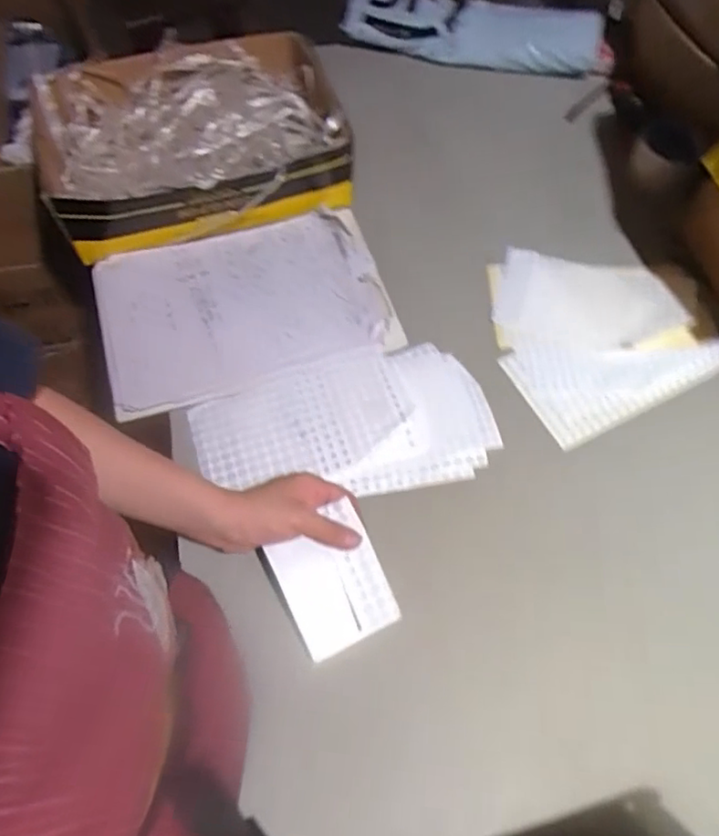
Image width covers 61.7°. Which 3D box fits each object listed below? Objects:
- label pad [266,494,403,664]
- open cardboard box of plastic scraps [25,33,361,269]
[{"bbox_3d":[-0.024,0.147,0.544,0.088,0.013,0.114,-24,82,-11],"label":"label pad"},{"bbox_3d":[-0.213,-0.365,0.779,0.348,0.091,0.277,-16,63,-9],"label":"open cardboard box of plastic scraps"}]

